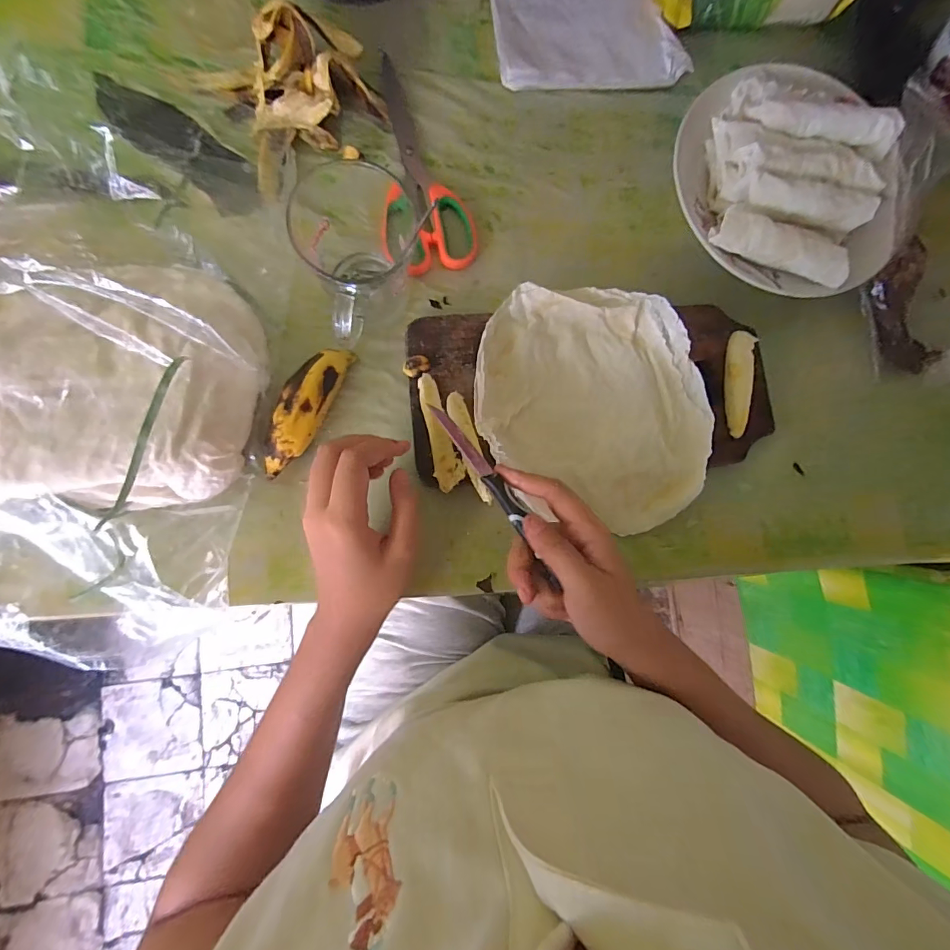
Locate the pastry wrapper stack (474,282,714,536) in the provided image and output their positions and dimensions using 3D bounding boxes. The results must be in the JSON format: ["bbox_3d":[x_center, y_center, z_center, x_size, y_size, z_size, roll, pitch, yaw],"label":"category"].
[{"bbox_3d":[0.091,-0.054,0.348,0.181,0.039,0.190,7,84,-5],"label":"pastry wrapper stack"}]

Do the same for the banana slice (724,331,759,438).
[{"bbox_3d":[0.218,-0.077,0.363,0.018,0.017,0.091,9,83,-5],"label":"banana slice"}]

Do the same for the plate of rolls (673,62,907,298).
[{"bbox_3d":[0.263,-0.247,0.370,0.185,0.048,0.201,-9,85,-6],"label":"plate of rolls"}]

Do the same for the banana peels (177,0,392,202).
[{"bbox_3d":[-0.145,-0.303,0.343,0.131,0.035,0.126,-32,88,-8],"label":"banana peels"}]

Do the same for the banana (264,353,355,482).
[{"bbox_3d":[-0.126,-0.049,0.328,0.030,0.033,0.108,22,83,-3],"label":"banana"}]

